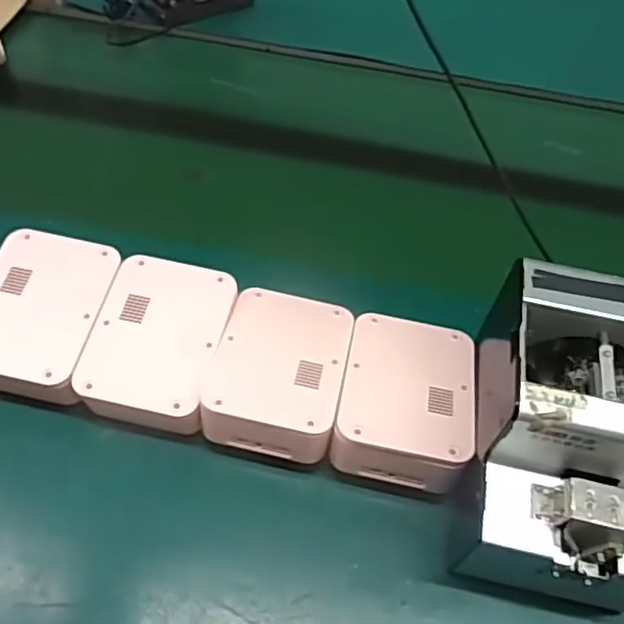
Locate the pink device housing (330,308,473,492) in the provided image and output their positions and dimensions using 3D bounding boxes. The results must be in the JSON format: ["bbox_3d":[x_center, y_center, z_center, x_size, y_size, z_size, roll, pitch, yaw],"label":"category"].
[{"bbox_3d":[0.073,0.063,0.486,0.097,0.041,0.129,11,51,3],"label":"pink device housing"}]

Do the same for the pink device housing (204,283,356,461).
[{"bbox_3d":[-0.024,0.043,0.494,0.097,0.037,0.128,12,51,4],"label":"pink device housing"}]

